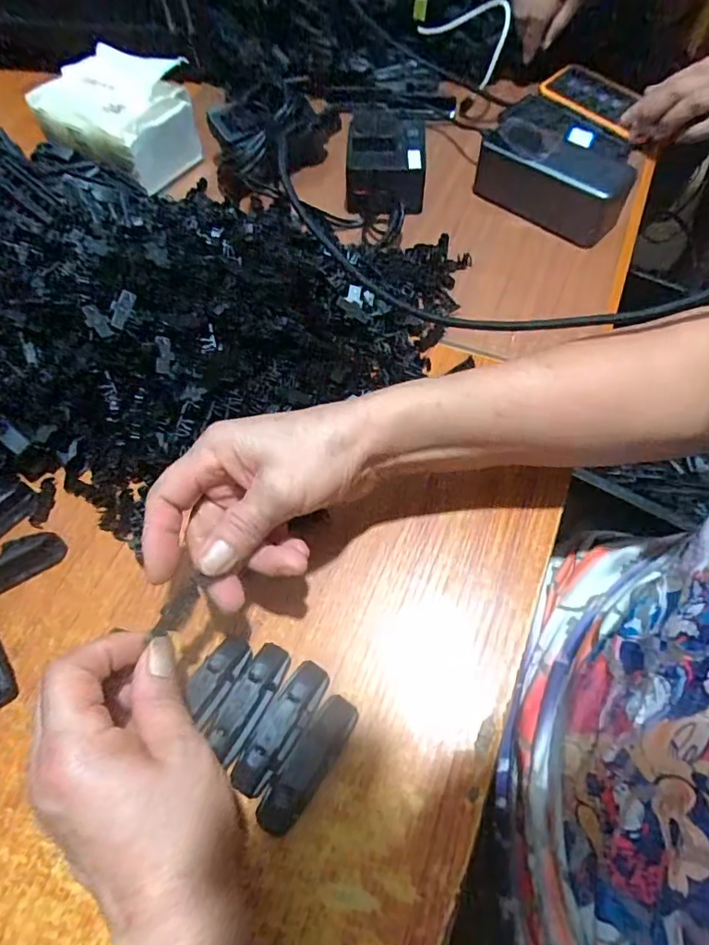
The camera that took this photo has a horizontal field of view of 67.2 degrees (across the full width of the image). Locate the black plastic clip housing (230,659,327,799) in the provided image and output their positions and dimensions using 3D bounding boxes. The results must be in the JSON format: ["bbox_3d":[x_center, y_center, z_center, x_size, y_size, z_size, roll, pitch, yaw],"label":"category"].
[{"bbox_3d":[-0.041,0.141,0.296,0.022,0.021,0.074,29,68,15],"label":"black plastic clip housing"}]

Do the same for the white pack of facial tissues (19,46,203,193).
[{"bbox_3d":[-0.230,-0.351,0.522,0.139,0.063,0.105,29,68,16],"label":"white pack of facial tissues"}]

